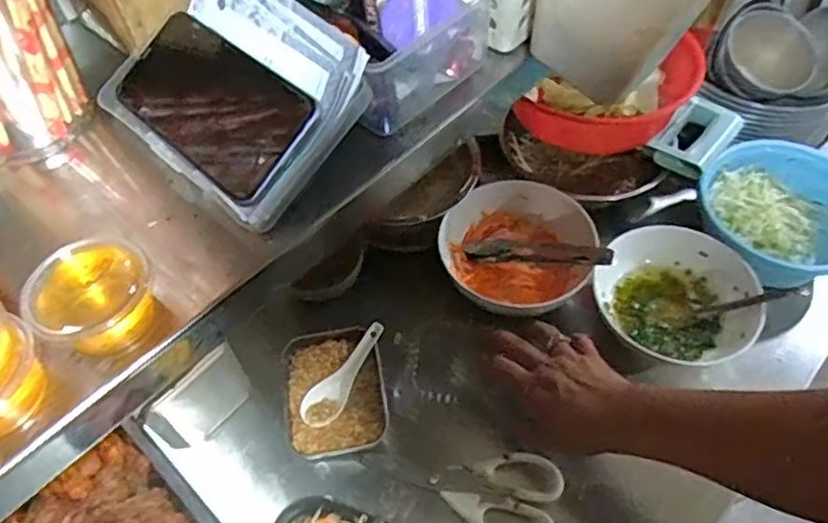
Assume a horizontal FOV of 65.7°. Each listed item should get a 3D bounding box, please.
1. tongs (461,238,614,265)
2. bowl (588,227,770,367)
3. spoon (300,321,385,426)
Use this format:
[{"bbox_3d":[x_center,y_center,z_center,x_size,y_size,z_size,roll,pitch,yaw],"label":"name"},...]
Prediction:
[{"bbox_3d":[0.135,-0.011,0.735,0.178,0.026,0.027,4,53,30],"label":"tongs"},{"bbox_3d":[0.292,0.037,0.716,0.170,0.066,0.138,35,64,23],"label":"bowl"},{"bbox_3d":[-0.074,0.120,0.691,0.037,0.019,0.126,31,77,22],"label":"spoon"}]

